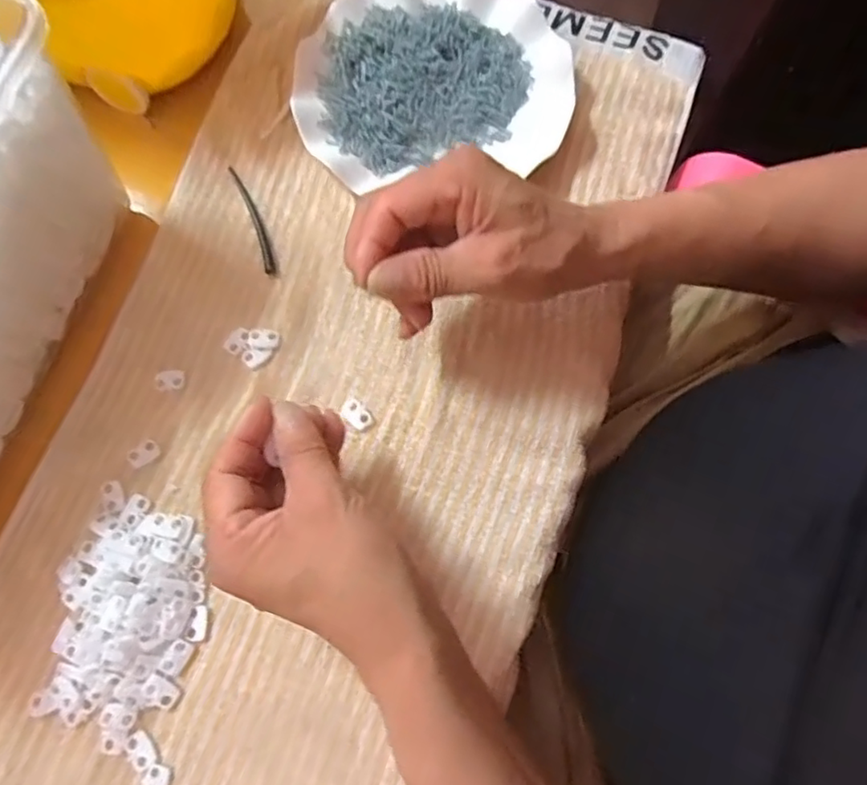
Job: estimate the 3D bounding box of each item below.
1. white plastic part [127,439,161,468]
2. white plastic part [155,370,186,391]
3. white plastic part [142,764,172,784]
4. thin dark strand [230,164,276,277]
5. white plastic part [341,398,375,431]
[{"bbox_3d":[-0.171,0.036,0.352,0.018,0.004,0.012,-39,77,-10],"label":"white plastic part"},{"bbox_3d":[-0.161,-0.008,0.364,0.018,0.004,0.012,-4,74,0],"label":"white plastic part"},{"bbox_3d":[-0.143,0.201,0.305,0.013,0.004,0.018,19,75,7],"label":"white plastic part"},{"bbox_3d":[-0.119,-0.115,0.394,0.008,0.004,0.085,-22,74,-5],"label":"thin dark strand"},{"bbox_3d":[-0.045,0.013,0.356,0.013,0.004,0.021,-42,77,-10],"label":"white plastic part"}]

